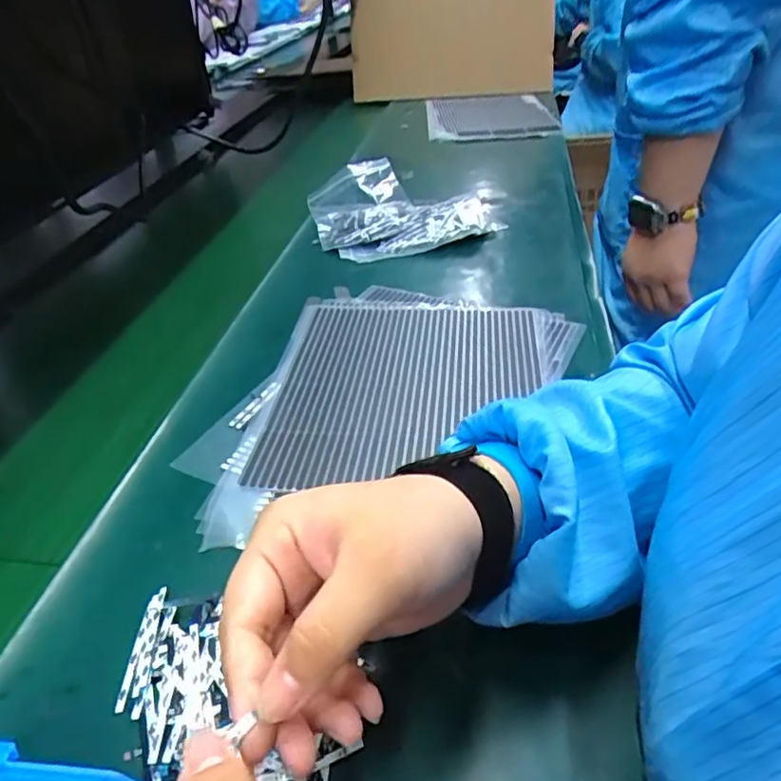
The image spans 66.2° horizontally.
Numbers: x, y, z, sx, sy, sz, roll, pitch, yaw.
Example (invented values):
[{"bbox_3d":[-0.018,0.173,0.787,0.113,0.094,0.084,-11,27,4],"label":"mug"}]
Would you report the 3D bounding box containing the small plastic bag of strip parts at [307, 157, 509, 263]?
[{"bbox_3d":[0.011,-0.253,0.813,0.229,0.060,0.242,-11,38,-8],"label":"small plastic bag of strip parts"}]

